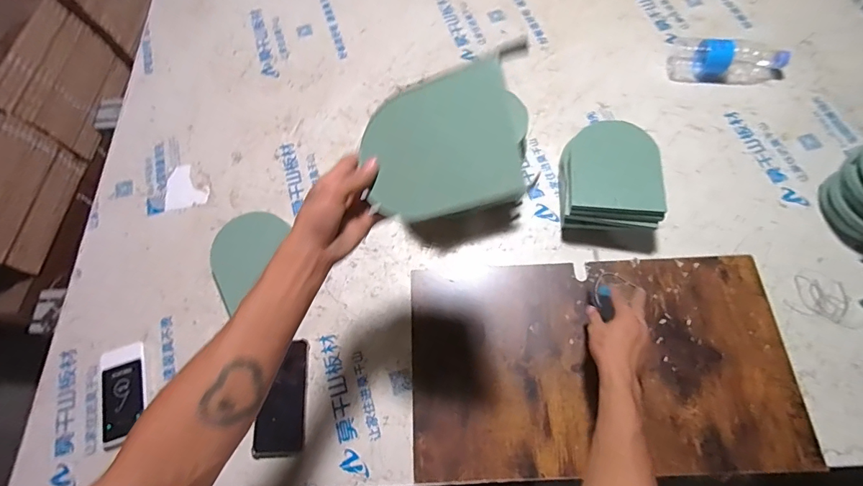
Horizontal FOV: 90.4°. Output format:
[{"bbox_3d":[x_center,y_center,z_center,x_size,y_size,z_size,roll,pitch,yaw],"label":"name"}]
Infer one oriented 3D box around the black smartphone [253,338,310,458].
[{"bbox_3d":[-0.234,0.243,0.676,0.073,0.014,0.167,-3,69,2],"label":"black smartphone"}]

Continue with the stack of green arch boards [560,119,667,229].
[{"bbox_3d":[0.302,-0.110,0.748,0.151,0.100,0.177,0,69,3],"label":"stack of green arch boards"}]

